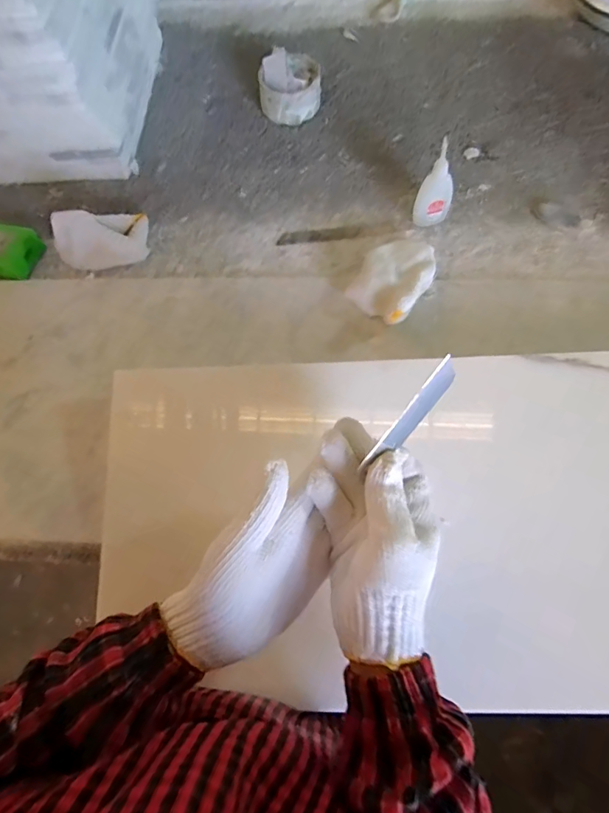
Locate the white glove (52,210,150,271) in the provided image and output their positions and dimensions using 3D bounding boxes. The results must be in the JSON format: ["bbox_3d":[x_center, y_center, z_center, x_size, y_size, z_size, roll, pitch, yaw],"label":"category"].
[{"bbox_3d":[-0.247,-0.205,0.547,0.108,0.054,0.060,-13,67,-2],"label":"white glove"}]

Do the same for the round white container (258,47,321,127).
[{"bbox_3d":[-0.020,-0.449,0.628,0.083,0.056,0.085,-1,67,3],"label":"round white container"}]

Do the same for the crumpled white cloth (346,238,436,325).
[{"bbox_3d":[0.101,-0.142,0.499,0.072,0.037,0.120,29,72,14],"label":"crumpled white cloth"}]

